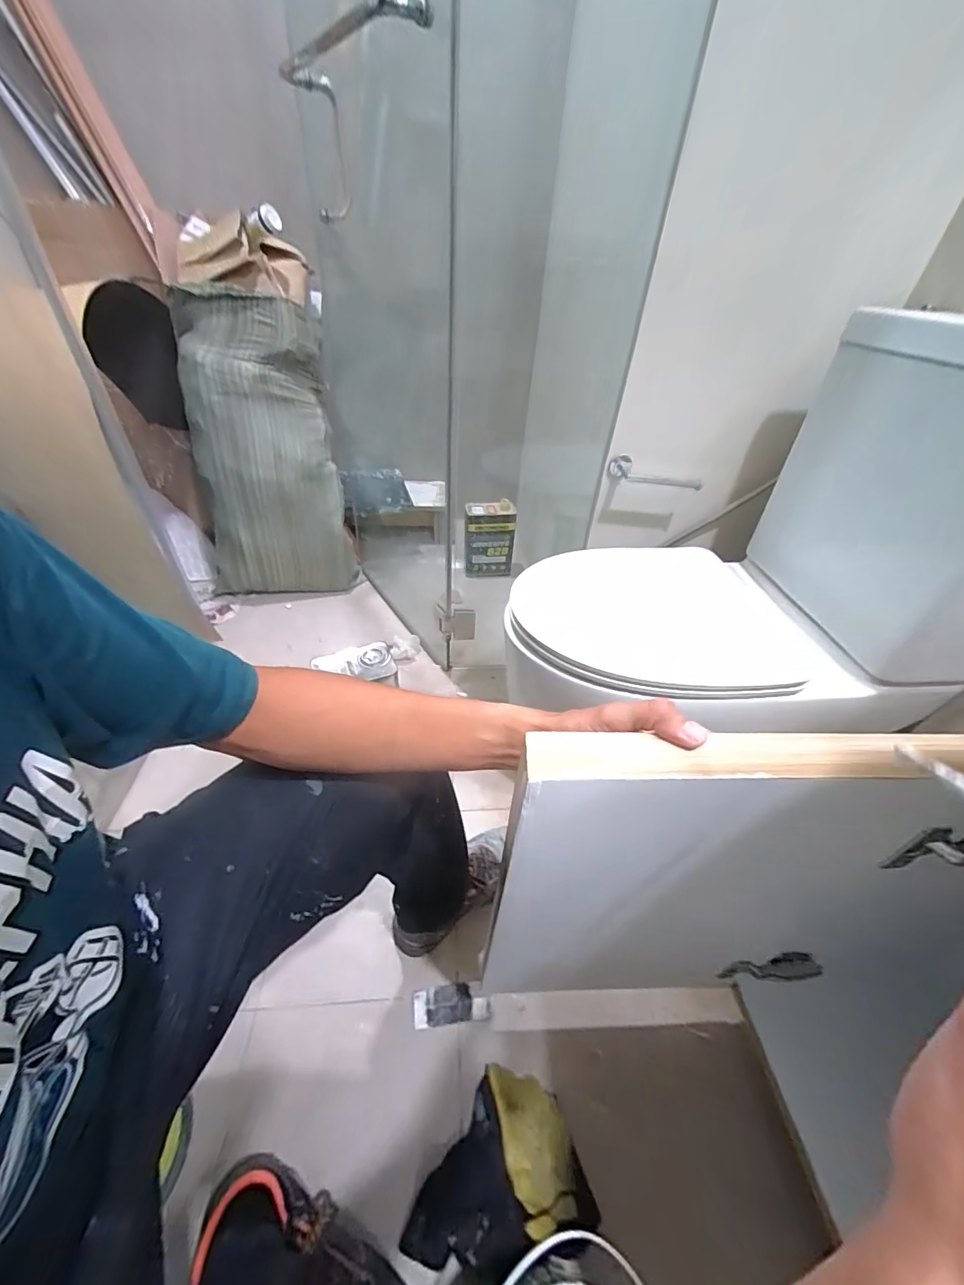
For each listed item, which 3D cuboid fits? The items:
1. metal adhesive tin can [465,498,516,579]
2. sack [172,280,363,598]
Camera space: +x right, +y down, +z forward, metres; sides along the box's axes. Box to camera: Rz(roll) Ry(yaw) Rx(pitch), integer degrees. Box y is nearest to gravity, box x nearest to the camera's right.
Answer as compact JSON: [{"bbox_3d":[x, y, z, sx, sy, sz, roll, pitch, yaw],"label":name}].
[{"bbox_3d":[0.028,-0.360,1.606,0.172,0.272,0.111,6,41,2],"label":"metal adhesive tin can"},{"bbox_3d":[-0.666,-0.578,1.373,0.414,0.863,0.180,-10,16,-16],"label":"sack"}]

